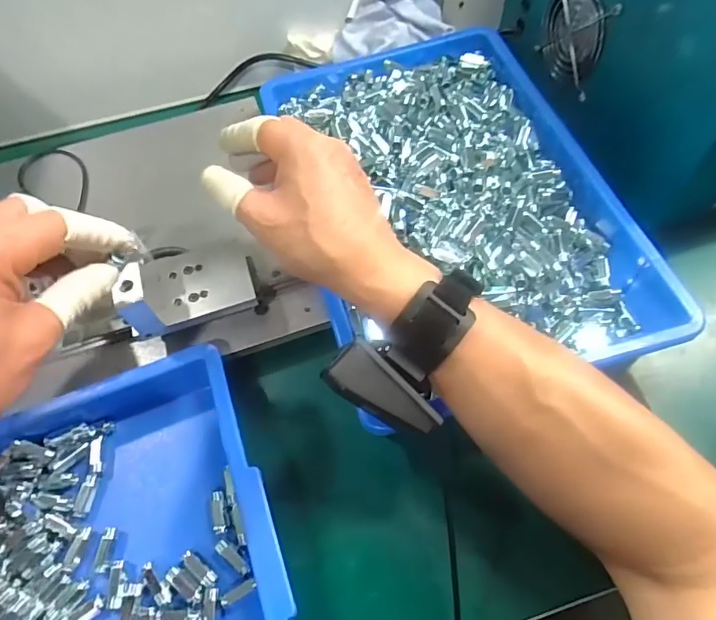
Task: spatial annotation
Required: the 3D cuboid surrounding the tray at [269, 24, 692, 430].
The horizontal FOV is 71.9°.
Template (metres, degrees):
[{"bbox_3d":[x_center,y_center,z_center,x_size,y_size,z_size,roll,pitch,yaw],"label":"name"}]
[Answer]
[{"bbox_3d":[0.073,-0.103,0.422,0.241,0.057,0.356,-15,61,-5],"label":"tray"}]

